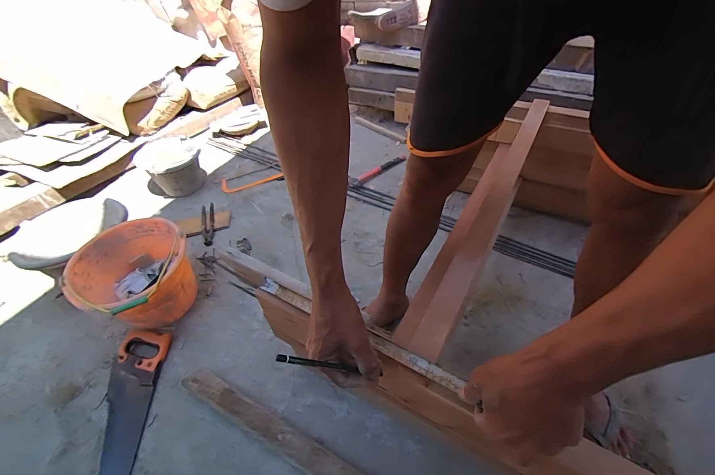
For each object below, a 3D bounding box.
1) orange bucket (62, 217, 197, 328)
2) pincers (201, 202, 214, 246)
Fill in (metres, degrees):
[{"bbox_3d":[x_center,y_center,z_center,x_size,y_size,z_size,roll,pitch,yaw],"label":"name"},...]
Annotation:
[{"bbox_3d":[-0.600,0.116,0.912,0.277,0.214,0.271,-3,47,3],"label":"orange bucket"},{"bbox_3d":[-0.562,-0.053,1.203,0.051,0.022,0.214,-15,48,-8],"label":"pincers"}]

